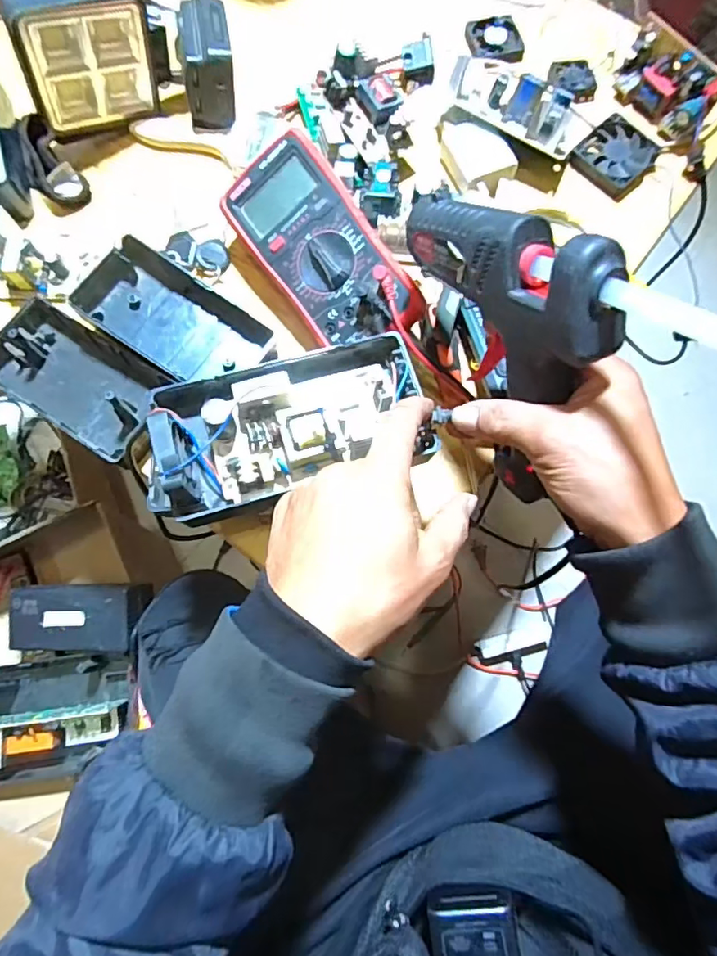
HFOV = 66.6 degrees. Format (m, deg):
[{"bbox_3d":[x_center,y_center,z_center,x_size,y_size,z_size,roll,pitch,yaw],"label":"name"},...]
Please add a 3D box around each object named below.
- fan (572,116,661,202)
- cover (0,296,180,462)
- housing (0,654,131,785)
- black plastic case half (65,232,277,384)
[{"bbox_3d":[0.239,-0.298,0.505,0.060,0.017,0.064,-42,79,-10],"label":"fan"},{"bbox_3d":[-0.227,-0.080,0.441,0.145,0.032,0.079,33,77,8],"label":"cover"},{"bbox_3d":[-0.372,0.268,0.600,0.207,0.081,0.118,-7,75,-2],"label":"housing"},{"bbox_3d":[-0.153,-0.133,0.448,0.157,0.034,0.074,31,77,7],"label":"black plastic case half"}]

